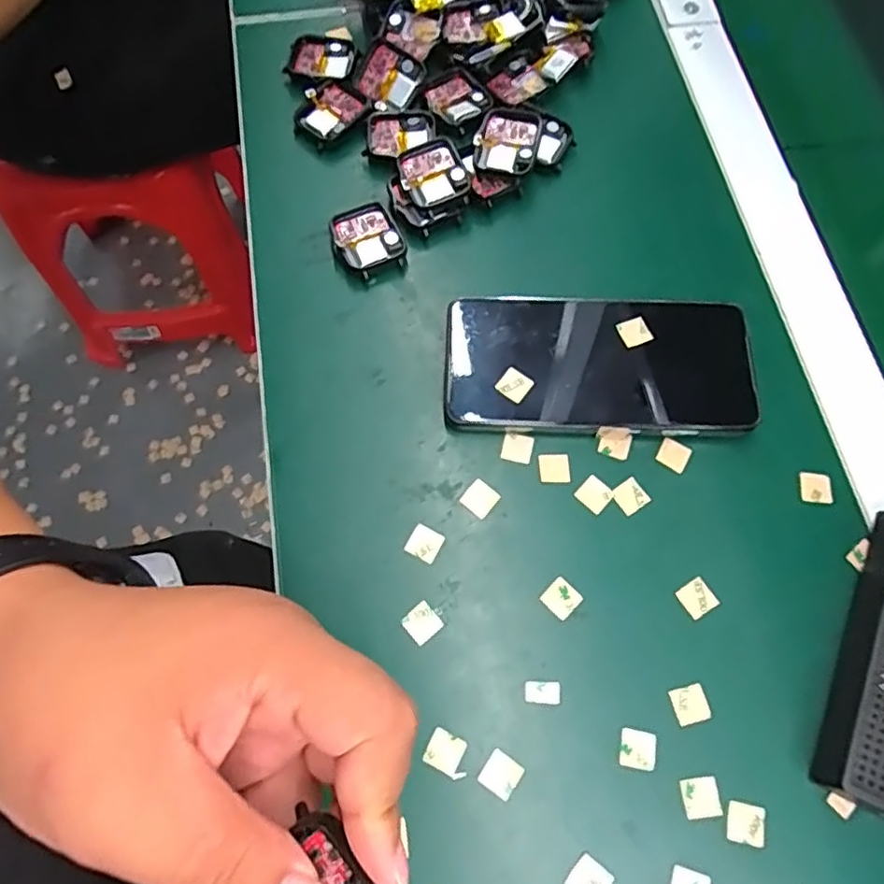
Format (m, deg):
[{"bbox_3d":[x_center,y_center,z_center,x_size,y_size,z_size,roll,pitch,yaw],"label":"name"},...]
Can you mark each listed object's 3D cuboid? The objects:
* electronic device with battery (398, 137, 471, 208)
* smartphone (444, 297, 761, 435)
[{"bbox_3d":[-0.005,-0.159,0.382,0.039,0.012,0.044,-14,71,-7],"label":"electronic device with battery"},{"bbox_3d":[0.084,-0.042,0.346,0.161,0.014,0.076,2,70,-2],"label":"smartphone"}]

